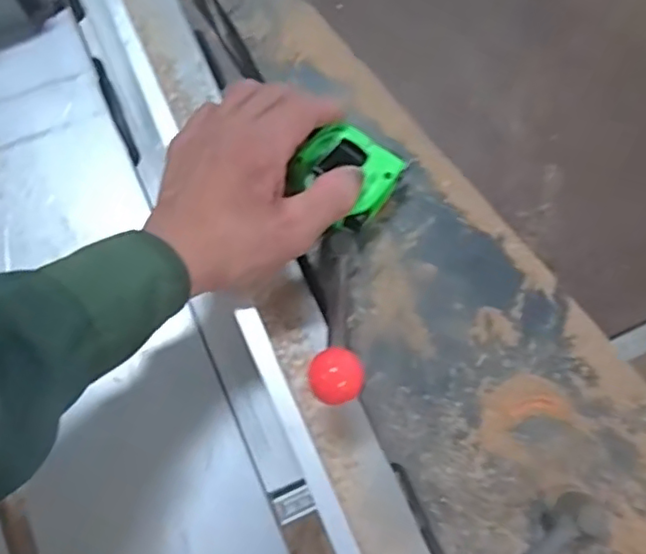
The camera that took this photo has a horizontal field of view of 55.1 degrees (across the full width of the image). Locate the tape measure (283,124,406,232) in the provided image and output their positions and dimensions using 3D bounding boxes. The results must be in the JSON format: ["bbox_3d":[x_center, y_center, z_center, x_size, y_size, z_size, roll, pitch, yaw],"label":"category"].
[{"bbox_3d":[0.014,-0.064,0.408,0.058,0.035,0.055,36,77,8],"label":"tape measure"}]

